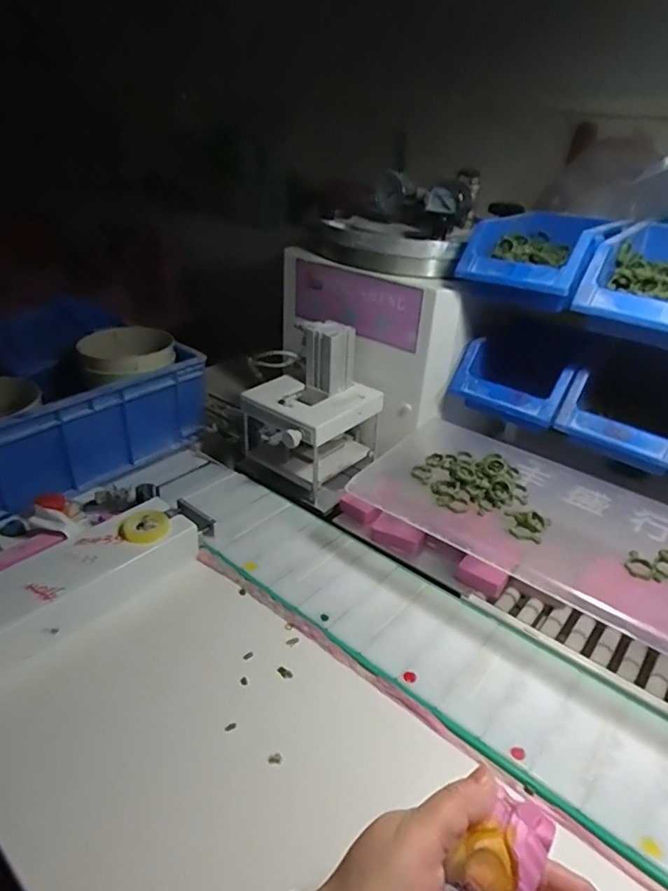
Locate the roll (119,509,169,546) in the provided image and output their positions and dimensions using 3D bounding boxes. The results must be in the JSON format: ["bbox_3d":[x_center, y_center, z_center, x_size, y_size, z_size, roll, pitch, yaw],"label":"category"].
[{"bbox_3d":[-0.186,0.080,0.547,0.046,0.009,0.046,3,31,-2],"label":"roll"}]

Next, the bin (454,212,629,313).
[{"bbox_3d":[0.237,-0.212,0.617,0.132,0.072,0.188,26,37,32],"label":"bin"}]

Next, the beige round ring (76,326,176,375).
[{"bbox_3d":[-0.261,-0.120,0.709,0.120,0.032,0.110,-19,37,-33],"label":"beige round ring"}]

